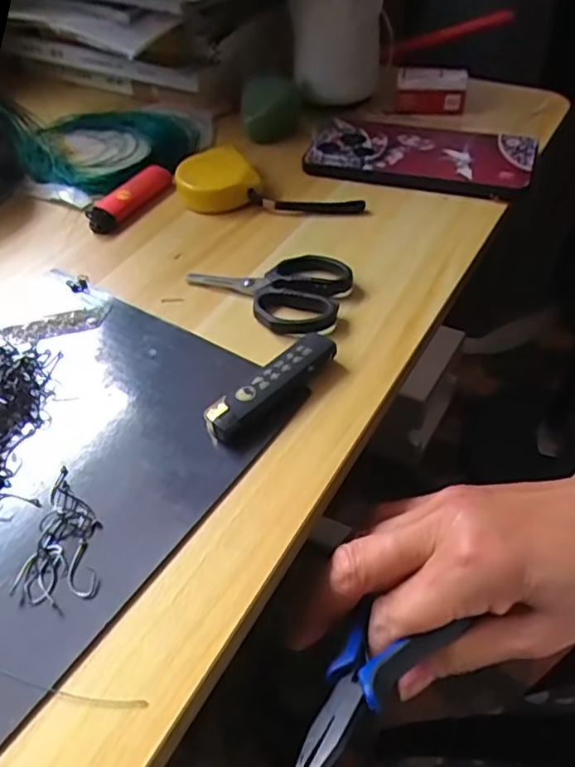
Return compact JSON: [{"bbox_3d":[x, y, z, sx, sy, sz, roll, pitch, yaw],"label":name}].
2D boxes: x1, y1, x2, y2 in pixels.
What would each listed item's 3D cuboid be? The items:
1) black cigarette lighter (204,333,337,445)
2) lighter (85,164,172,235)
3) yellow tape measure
[{"bbox_3d":[-0.010,0.001,0.295,0.024,0.014,0.079,33,57,28],"label":"black cigarette lighter"},{"bbox_3d":[-0.114,-0.135,0.428,0.029,0.012,0.077,27,54,24],"label":"lighter"},{"bbox_3d":[-0.050,-0.145,0.426,0.052,0.022,0.050,-22,50,-17],"label":"yellow tape measure"}]

